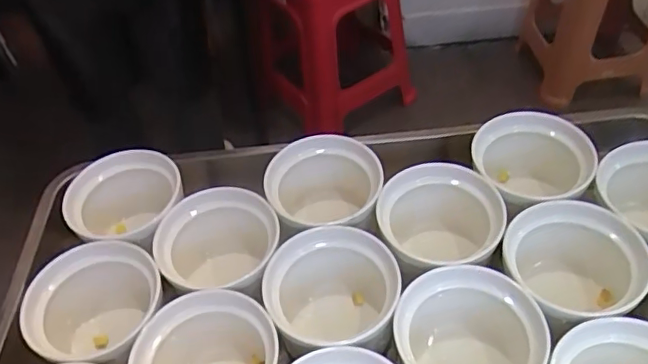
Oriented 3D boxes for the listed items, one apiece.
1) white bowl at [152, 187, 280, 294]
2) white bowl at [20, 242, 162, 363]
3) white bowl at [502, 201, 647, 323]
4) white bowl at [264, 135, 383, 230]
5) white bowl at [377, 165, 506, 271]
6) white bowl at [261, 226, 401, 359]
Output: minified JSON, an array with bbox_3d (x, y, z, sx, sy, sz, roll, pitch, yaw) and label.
[{"bbox_3d":[-0.082,0.066,0.457,0.097,0.081,0.092,-3,47,3],"label":"white bowl"},{"bbox_3d":[-0.164,0.105,0.427,0.093,0.075,0.097,-3,47,3],"label":"white bowl"},{"bbox_3d":[0.183,0.072,0.422,0.088,0.079,0.096,-3,47,3],"label":"white bowl"},{"bbox_3d":[0.008,0.012,0.491,0.095,0.070,0.083,32,57,30],"label":"white bowl"},{"bbox_3d":[0.093,0.051,0.459,0.094,0.090,0.098,-3,47,3],"label":"white bowl"},{"bbox_3d":[0.012,0.094,0.424,0.089,0.078,0.094,-3,47,3],"label":"white bowl"}]

